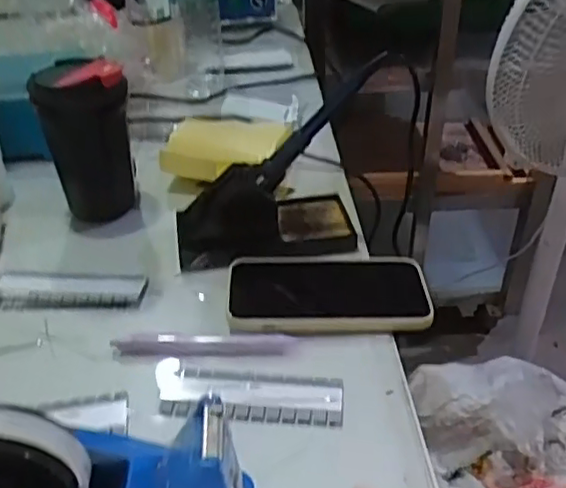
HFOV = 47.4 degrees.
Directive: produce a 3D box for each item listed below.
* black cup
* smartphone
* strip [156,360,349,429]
[{"bbox_3d":[-0.171,-0.087,0.577,0.072,0.151,0.089,-12,37,-14],"label":"black cup"},{"bbox_3d":[0.038,0.036,0.519,0.159,0.016,0.086,-2,36,-1],"label":"smartphone"},{"bbox_3d":[-0.024,0.103,0.446,0.129,0.005,0.042,4,36,7],"label":"strip"}]

